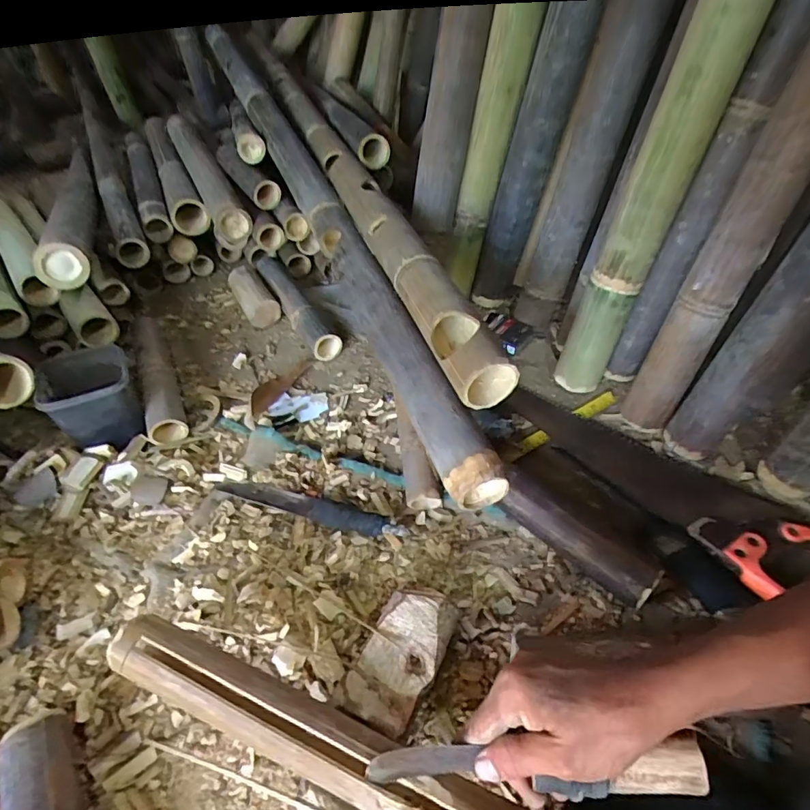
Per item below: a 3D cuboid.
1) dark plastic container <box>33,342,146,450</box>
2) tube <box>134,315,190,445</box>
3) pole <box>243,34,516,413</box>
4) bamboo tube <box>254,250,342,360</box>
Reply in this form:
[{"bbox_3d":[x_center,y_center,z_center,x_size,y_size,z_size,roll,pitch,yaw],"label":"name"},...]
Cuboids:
[{"bbox_3d":[-0.452,-0.004,0.736,0.110,0.117,0.118,-26,50,-19],"label":"dark plastic container"},{"bbox_3d":[-0.414,-0.051,0.831,0.056,0.053,0.307,-22,49,-16],"label":"tube"},{"bbox_3d":[-0.123,-0.431,0.872,0.057,0.055,1.218,-16,48,-11],"label":"pole"},{"bbox_3d":[-0.208,-0.191,0.945,0.057,0.053,0.320,-26,50,-19],"label":"bamboo tube"}]

